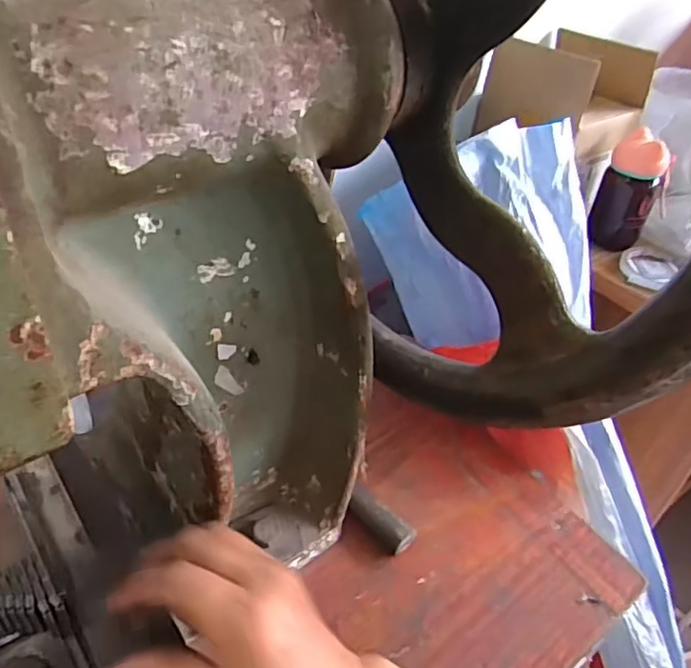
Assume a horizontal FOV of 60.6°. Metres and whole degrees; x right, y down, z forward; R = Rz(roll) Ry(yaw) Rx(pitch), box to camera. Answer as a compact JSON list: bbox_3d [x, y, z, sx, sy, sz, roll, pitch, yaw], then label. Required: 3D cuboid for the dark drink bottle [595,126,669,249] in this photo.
[{"bbox_3d":[0.368,-0.182,0.771,0.069,0.140,0.068,21,42,19],"label":"dark drink bottle"}]

